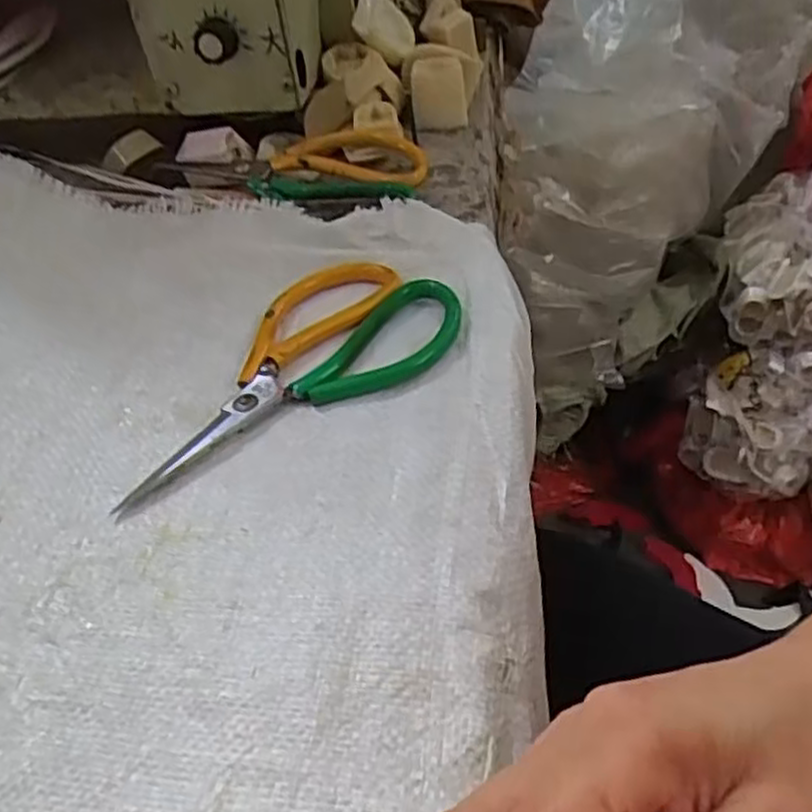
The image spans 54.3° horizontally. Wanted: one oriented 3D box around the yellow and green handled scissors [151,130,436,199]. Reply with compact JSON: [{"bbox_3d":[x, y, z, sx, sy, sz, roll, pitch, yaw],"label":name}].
[{"bbox_3d":[-0.074,-0.156,0.521,0.170,0.021,0.061,-2,44,5],"label":"yellow and green handled scissors"}]

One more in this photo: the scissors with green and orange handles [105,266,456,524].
[{"bbox_3d":[-0.063,-0.020,0.394,0.188,0.014,0.091,-28,47,-21],"label":"scissors with green and orange handles"}]

